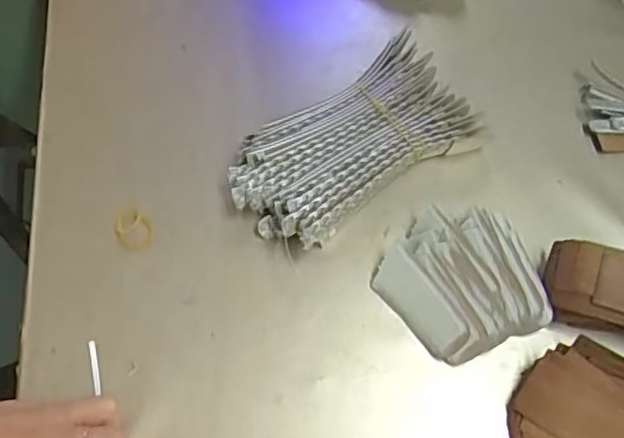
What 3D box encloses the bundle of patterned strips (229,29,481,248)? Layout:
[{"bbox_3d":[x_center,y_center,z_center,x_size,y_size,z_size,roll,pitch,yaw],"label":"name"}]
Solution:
[{"bbox_3d":[0.028,-0.049,0.438,0.172,0.031,0.089,-32,67,-16],"label":"bundle of patterned strips"}]

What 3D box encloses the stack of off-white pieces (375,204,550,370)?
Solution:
[{"bbox_3d":[0.097,0.038,0.399,0.089,0.025,0.096,-36,69,-18],"label":"stack of off-white pieces"}]

